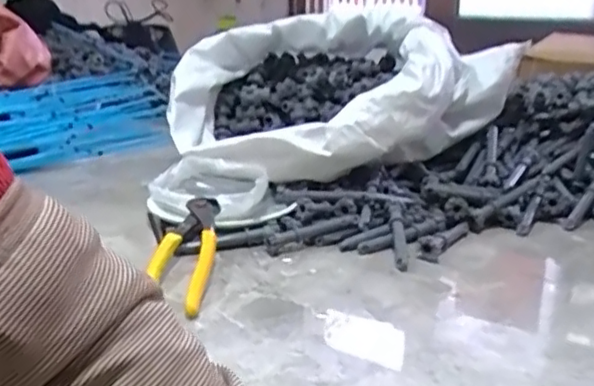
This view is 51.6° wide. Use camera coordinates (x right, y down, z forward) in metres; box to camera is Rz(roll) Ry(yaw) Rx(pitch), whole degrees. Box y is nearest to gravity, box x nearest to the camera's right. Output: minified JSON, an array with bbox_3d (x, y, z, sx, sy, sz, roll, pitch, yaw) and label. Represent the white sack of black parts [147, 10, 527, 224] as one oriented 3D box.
[{"bbox_3d":[0.034,-0.106,0.753,0.417,0.191,0.322,-6,19,-18],"label":"white sack of black parts"}]

